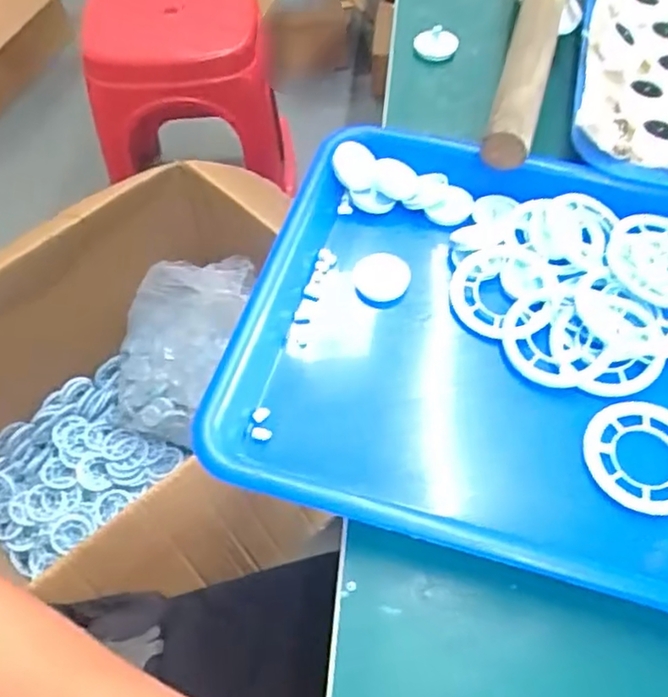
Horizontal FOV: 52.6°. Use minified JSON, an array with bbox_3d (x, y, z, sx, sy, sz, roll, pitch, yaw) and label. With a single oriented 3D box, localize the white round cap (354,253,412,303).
[{"bbox_3d":[0.028,-0.042,0.394,0.033,0.008,0.031,0,57,0],"label":"white round cap"}]

